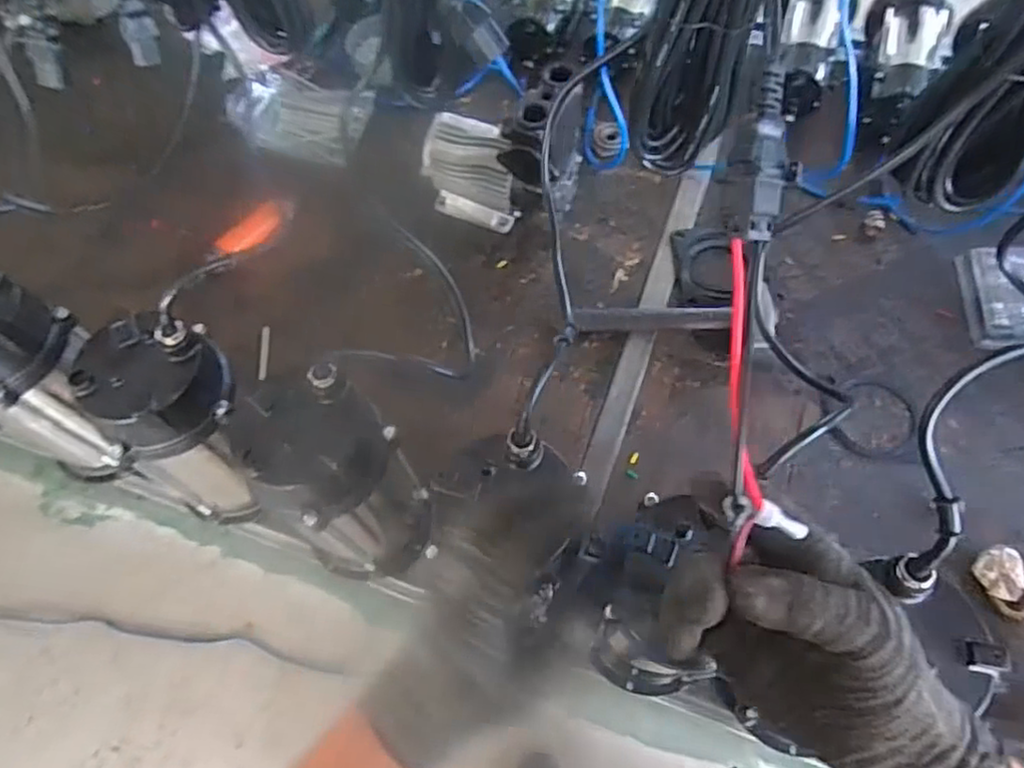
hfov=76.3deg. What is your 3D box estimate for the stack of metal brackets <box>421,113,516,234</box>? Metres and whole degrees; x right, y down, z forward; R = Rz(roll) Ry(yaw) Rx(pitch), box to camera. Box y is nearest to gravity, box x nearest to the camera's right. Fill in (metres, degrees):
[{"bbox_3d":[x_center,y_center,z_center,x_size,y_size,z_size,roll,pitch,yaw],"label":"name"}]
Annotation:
[{"bbox_3d":[-0.054,-0.294,0.906,0.134,0.118,0.079,19,66,13],"label":"stack of metal brackets"}]

